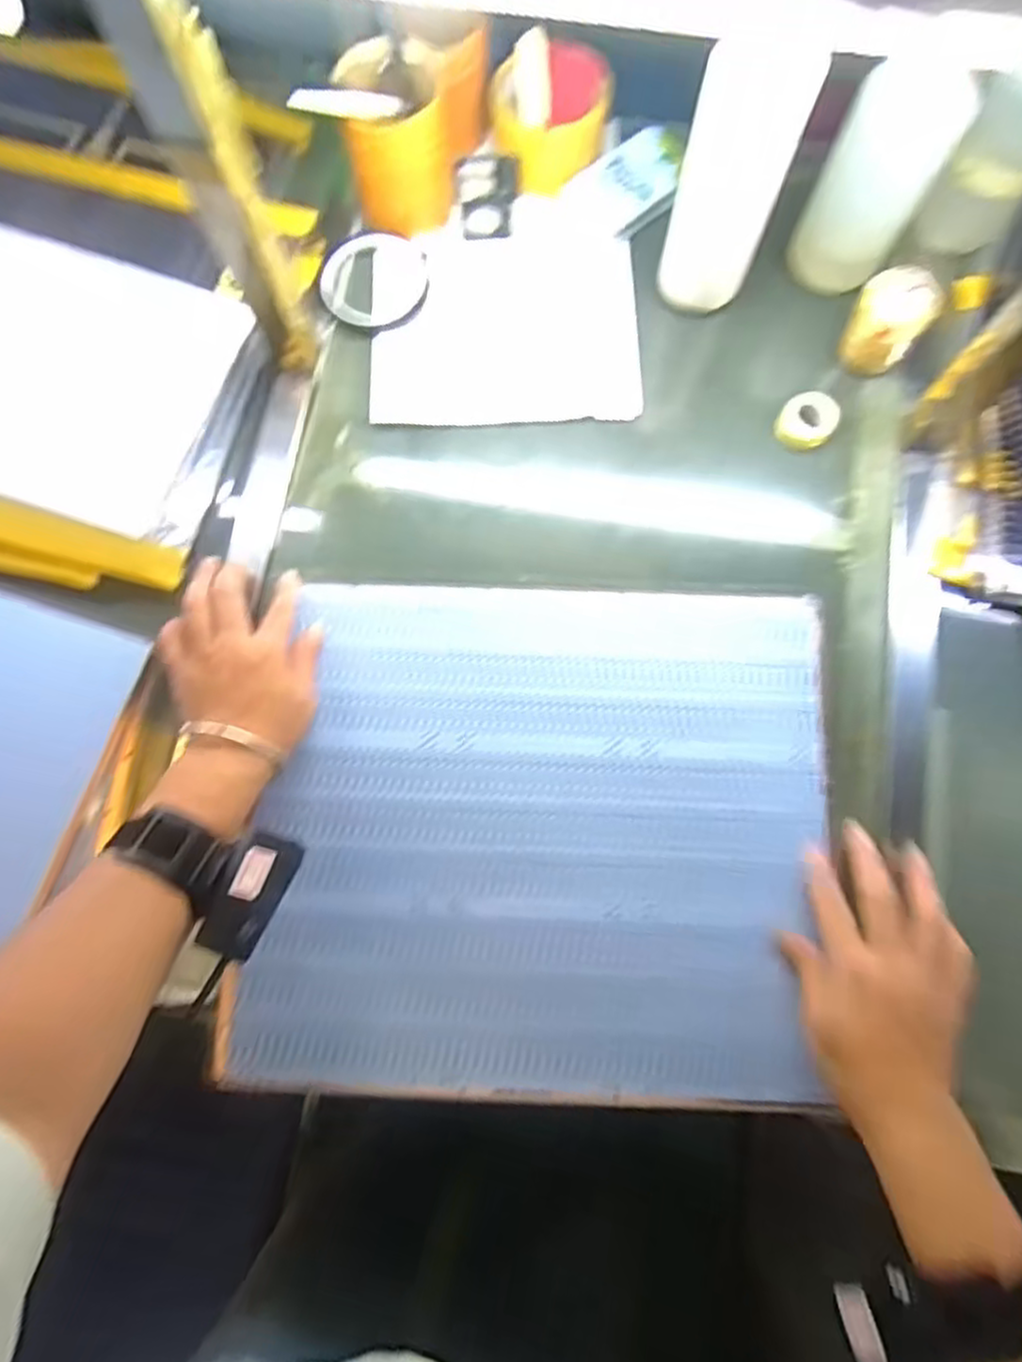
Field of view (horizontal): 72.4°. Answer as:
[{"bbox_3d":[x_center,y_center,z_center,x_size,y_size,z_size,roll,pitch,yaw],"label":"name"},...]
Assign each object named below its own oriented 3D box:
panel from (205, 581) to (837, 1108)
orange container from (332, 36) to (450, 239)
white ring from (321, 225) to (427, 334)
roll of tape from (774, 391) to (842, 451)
[{"bbox_3d":[0.022,0.099,0.483,0.387,0.017,0.342,2,77,2],"label":"panel"},{"bbox_3d":[-0.087,-0.427,0.557,0.076,0.098,0.077,-11,77,-1],"label":"orange container"},{"bbox_3d":[-0.113,-0.338,0.586,0.088,0.007,0.091,0,77,1],"label":"white ring"},{"bbox_3d":[0.233,-0.205,0.548,0.043,0.016,0.040,0,77,1],"label":"roll of tape"}]

